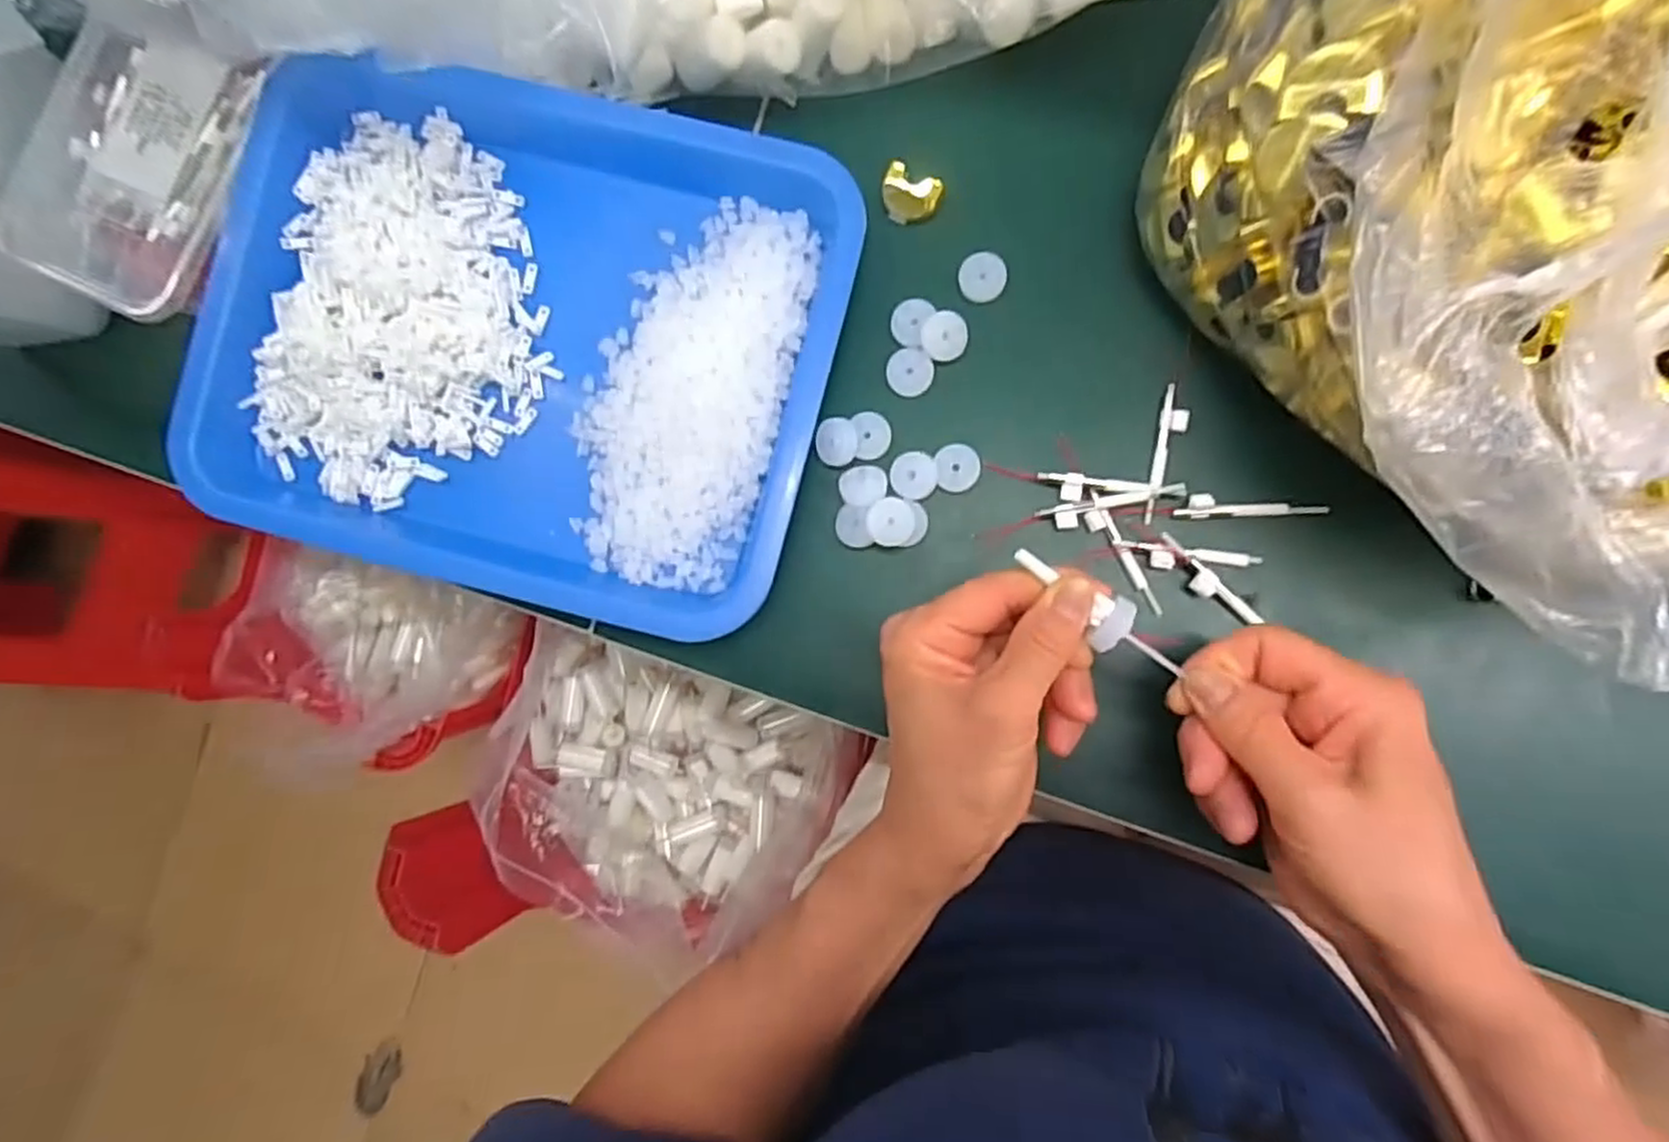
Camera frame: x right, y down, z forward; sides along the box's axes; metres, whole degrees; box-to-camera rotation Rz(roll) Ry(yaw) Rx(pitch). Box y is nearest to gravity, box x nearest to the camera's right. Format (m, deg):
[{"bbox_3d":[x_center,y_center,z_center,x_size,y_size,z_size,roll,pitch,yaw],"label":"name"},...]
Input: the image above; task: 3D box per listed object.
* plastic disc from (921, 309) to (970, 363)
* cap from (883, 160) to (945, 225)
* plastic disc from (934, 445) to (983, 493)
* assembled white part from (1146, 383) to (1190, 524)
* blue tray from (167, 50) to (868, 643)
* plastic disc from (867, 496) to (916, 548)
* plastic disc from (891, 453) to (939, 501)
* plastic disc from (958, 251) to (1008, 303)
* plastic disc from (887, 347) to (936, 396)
[{"bbox_3d":[0.049,-0.105,0.338,0.020,0.005,0.021,0,87,3],"label":"plastic disc"},{"bbox_3d":[0.034,-0.171,0.344,0.026,0.017,0.018,28,88,4],"label":"cap"},{"bbox_3d":[0.055,-0.046,0.334,0.020,0.004,0.020,0,87,3],"label":"plastic disc"},{"bbox_3d":[0.142,-0.049,0.321,0.011,0.005,0.058,12,87,3],"label":"assembled white part"},{"bbox_3d":[-0.147,-0.108,0.350,0.286,0.032,0.229,14,87,3],"label":"blue tray"},{"bbox_3d":[0.024,-0.021,0.327,0.020,0.004,0.021,-1,94,-9],"label":"plastic disc"},{"bbox_3d":[0.035,-0.042,0.334,0.020,0.004,0.021,0,87,3],"label":"plastic disc"},{"bbox_3d":[0.067,-0.132,0.340,0.021,0.006,0.020,0,87,3],"label":"plastic disc"},{"bbox_3d":[0.034,-0.091,0.343,0.021,0.004,0.021,-6,87,2],"label":"plastic disc"}]

